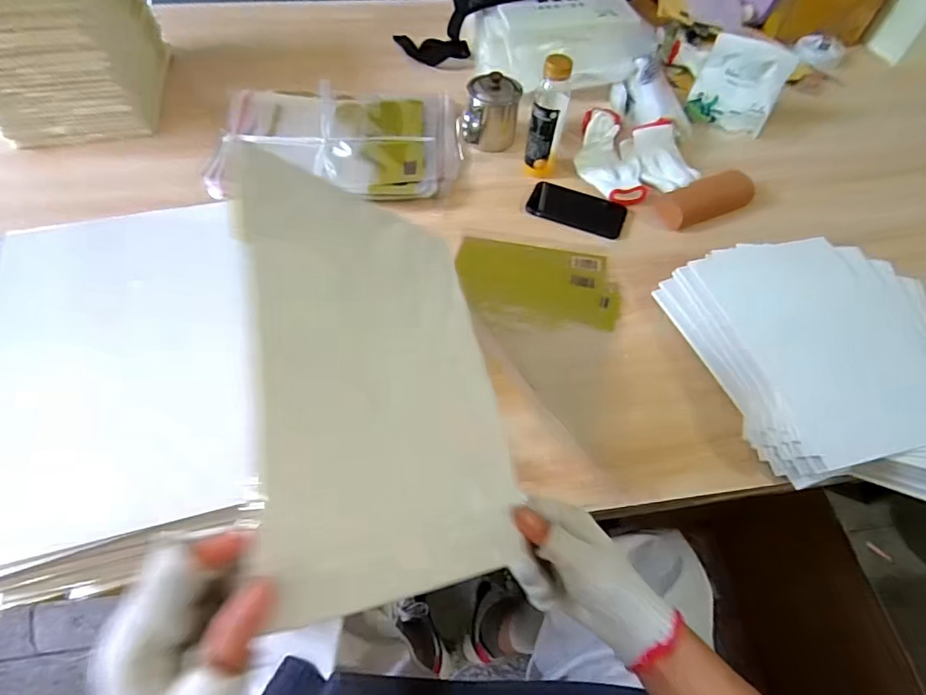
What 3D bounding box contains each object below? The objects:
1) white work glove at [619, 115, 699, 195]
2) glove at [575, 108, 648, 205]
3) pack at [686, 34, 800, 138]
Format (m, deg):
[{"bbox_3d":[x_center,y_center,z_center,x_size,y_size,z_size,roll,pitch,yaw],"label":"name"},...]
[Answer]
[{"bbox_3d":[0.334,-0.322,0.813,0.107,0.034,0.148,-7,58,-7],"label":"white work glove"},{"bbox_3d":[0.242,-0.331,0.826,0.103,0.036,0.223,-4,57,-5],"label":"glove"},{"bbox_3d":[0.473,-0.450,0.836,0.135,0.133,0.030,33,31,23],"label":"pack"}]

